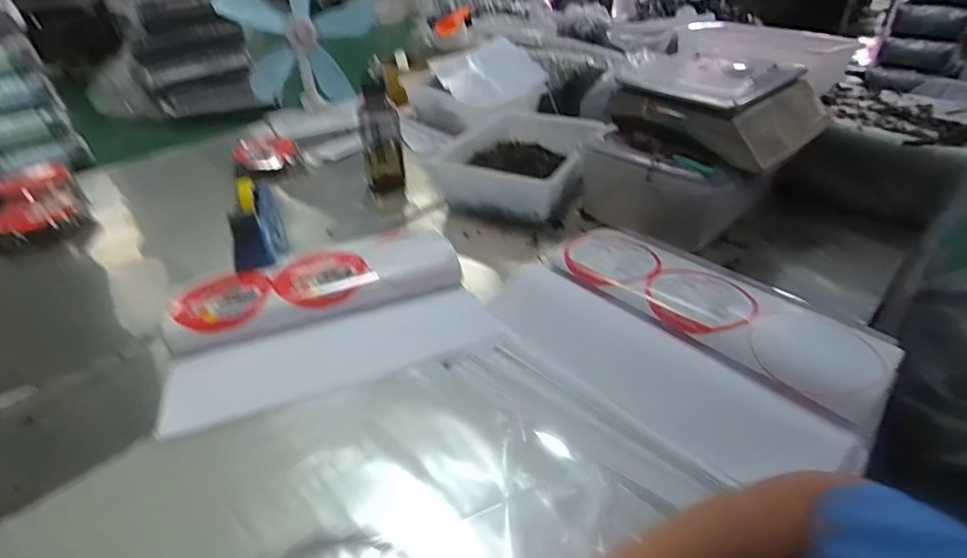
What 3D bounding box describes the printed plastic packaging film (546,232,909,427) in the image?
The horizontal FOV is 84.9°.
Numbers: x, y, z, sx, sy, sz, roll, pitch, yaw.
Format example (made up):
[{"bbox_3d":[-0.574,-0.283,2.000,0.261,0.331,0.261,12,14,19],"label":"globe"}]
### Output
[{"bbox_3d":[0.337,0.031,0.807,0.180,0.034,0.481,-28,43,-33],"label":"printed plastic packaging film"}]

